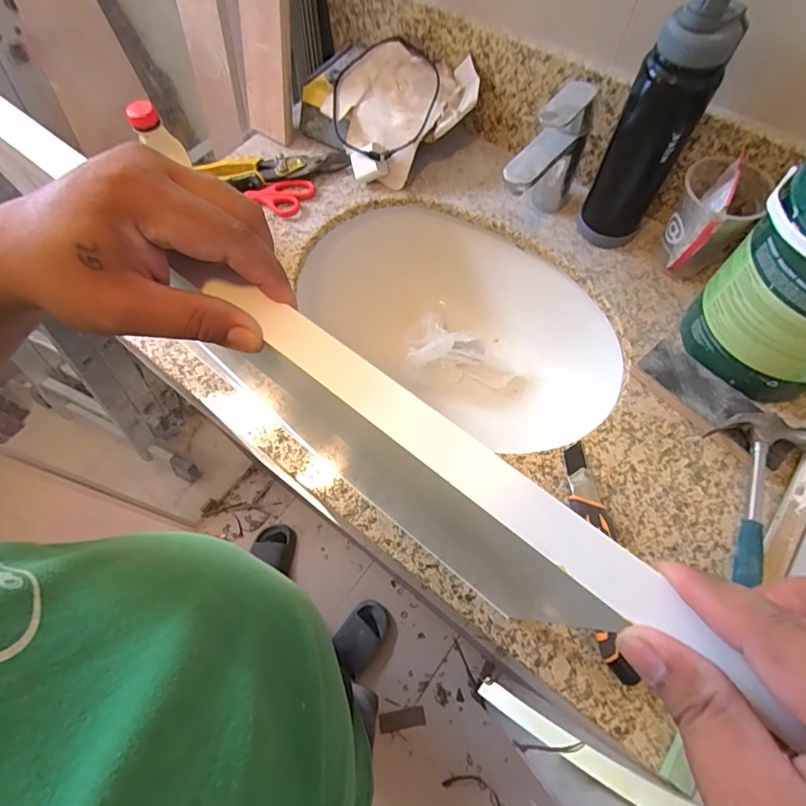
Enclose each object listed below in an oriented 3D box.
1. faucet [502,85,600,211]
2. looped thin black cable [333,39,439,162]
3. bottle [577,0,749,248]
[{"bbox_3d":[0.172,-0.289,0.574,0.041,0.167,0.139,40,72,18],"label":"faucet"},{"bbox_3d":[-0.028,-0.432,0.660,0.161,0.068,0.165,-7,65,-2],"label":"looped thin black cable"},{"bbox_3d":[0.287,-0.307,0.525,0.078,0.270,0.077,30,70,14],"label":"bottle"}]

